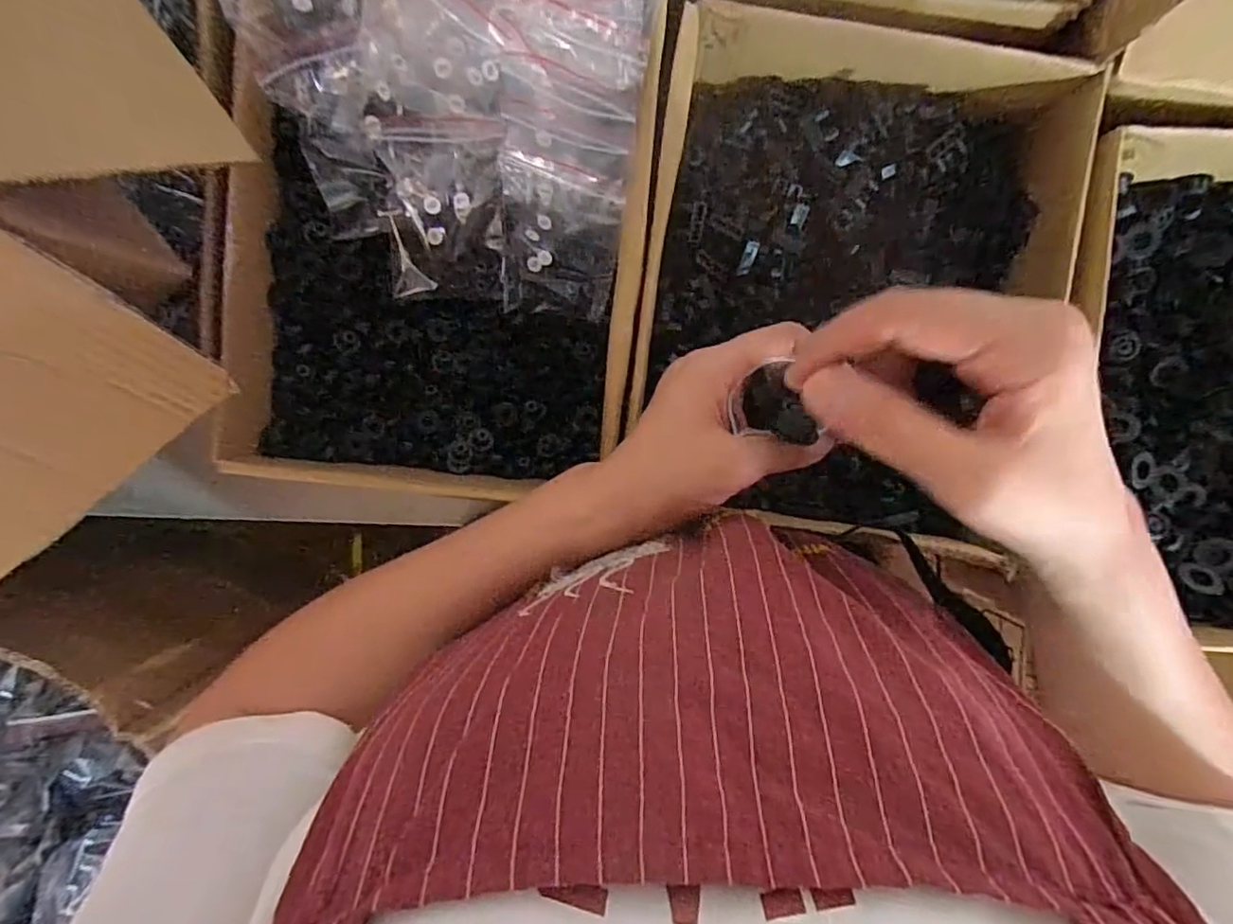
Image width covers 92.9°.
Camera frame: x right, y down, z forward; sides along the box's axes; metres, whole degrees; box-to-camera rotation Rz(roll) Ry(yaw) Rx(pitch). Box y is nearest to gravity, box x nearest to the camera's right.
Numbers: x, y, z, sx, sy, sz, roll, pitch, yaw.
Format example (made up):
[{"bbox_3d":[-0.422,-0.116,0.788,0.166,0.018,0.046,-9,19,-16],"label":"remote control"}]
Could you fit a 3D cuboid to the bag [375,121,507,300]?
[{"bbox_3d":[-0.112,-0.163,0.387,0.073,0.022,0.107,-4,124,-15],"label":"bag"}]

